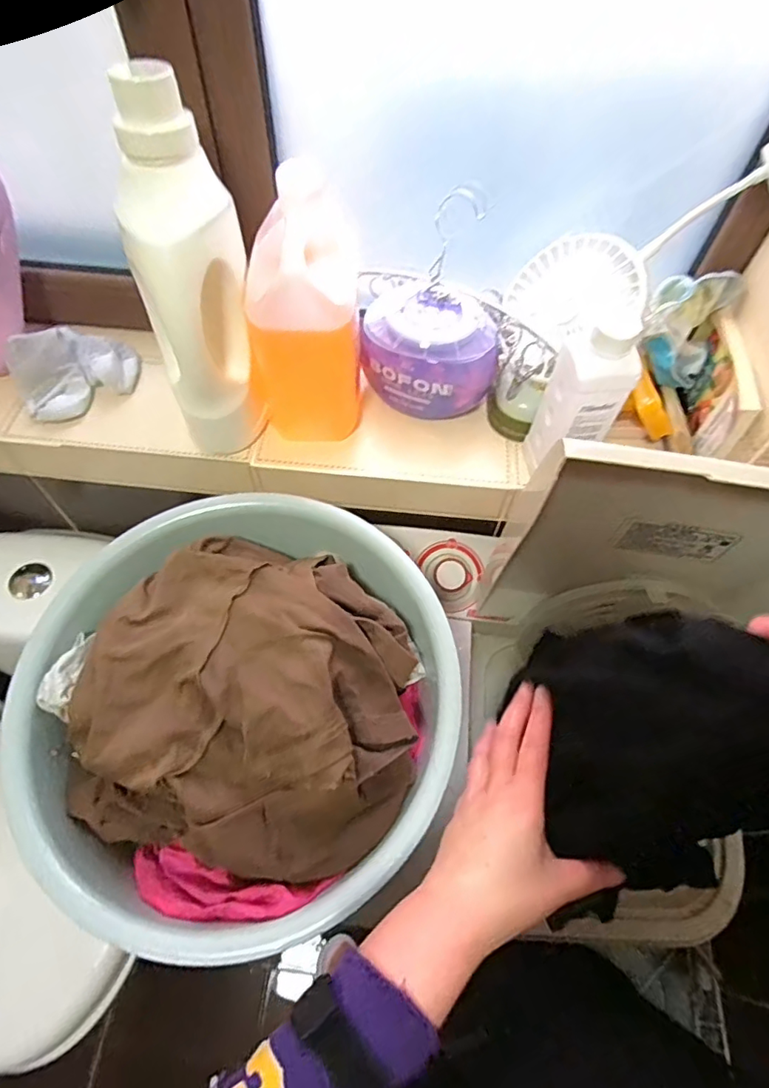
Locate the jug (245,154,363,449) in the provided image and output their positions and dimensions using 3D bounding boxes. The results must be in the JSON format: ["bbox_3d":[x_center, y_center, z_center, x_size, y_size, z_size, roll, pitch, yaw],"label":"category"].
[{"bbox_3d":[-0.080,-0.232,0.582,0.104,0.234,0.132,2,60,-2],"label":"jug"}]

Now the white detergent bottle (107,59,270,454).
[{"bbox_3d":[-0.182,-0.235,0.524,0.101,0.305,0.119,-6,61,-6],"label":"white detergent bottle"}]

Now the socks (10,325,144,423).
[{"bbox_3d":[-0.378,-0.217,0.663,0.139,0.055,0.099,-32,66,-19],"label":"socks"}]

